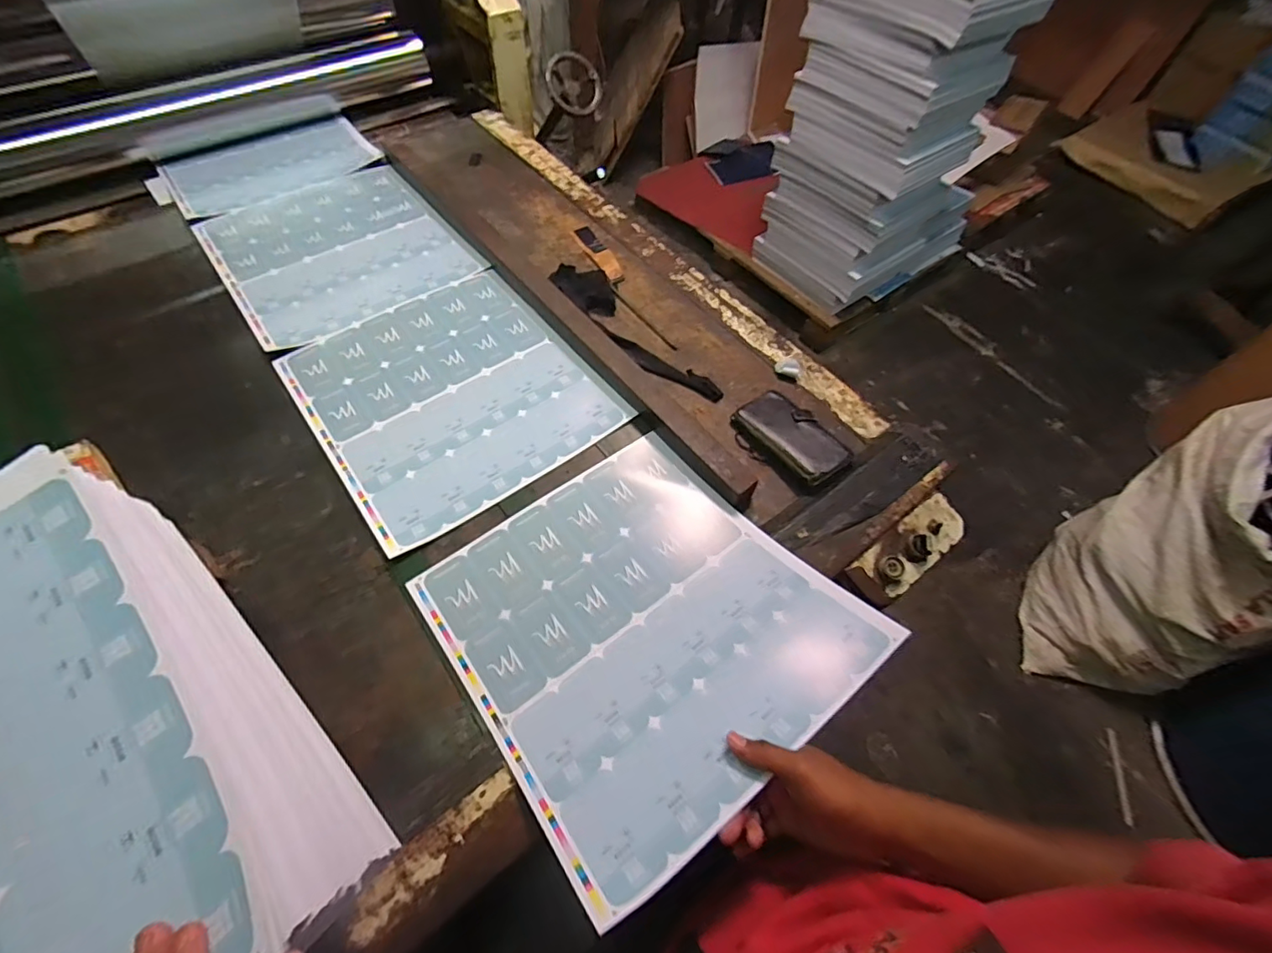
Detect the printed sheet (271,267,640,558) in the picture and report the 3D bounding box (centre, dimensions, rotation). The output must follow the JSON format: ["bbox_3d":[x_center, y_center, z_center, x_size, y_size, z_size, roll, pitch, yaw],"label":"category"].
[{"bbox_3d":[-0.258,-0.123,0.755,0.354,0.007,0.386,-33,65,-21],"label":"printed sheet"}]

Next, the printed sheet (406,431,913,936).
[{"bbox_3d":[-0.002,0.141,0.559,0.363,0.088,0.374,-33,65,-21],"label":"printed sheet"}]

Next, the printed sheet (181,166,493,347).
[{"bbox_3d":[-0.500,-0.389,0.909,0.358,0.008,0.380,-33,65,-21],"label":"printed sheet"}]

